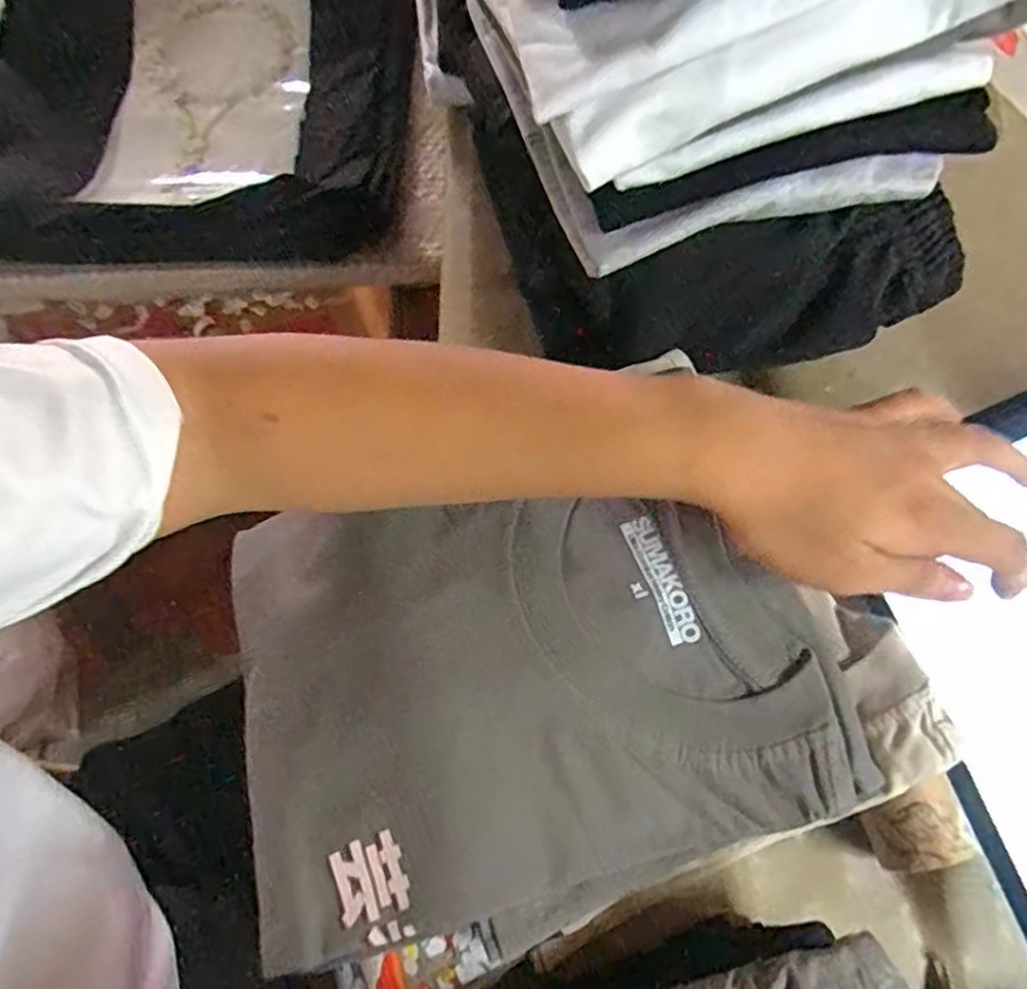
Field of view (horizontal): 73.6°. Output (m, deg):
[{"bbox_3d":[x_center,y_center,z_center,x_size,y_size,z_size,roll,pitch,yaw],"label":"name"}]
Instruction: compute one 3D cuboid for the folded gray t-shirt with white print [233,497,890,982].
[{"bbox_3d":[0.006,0.076,0.315,0.259,0.038,0.188,-13,65,-8],"label":"folded gray t-shirt with white print"}]

